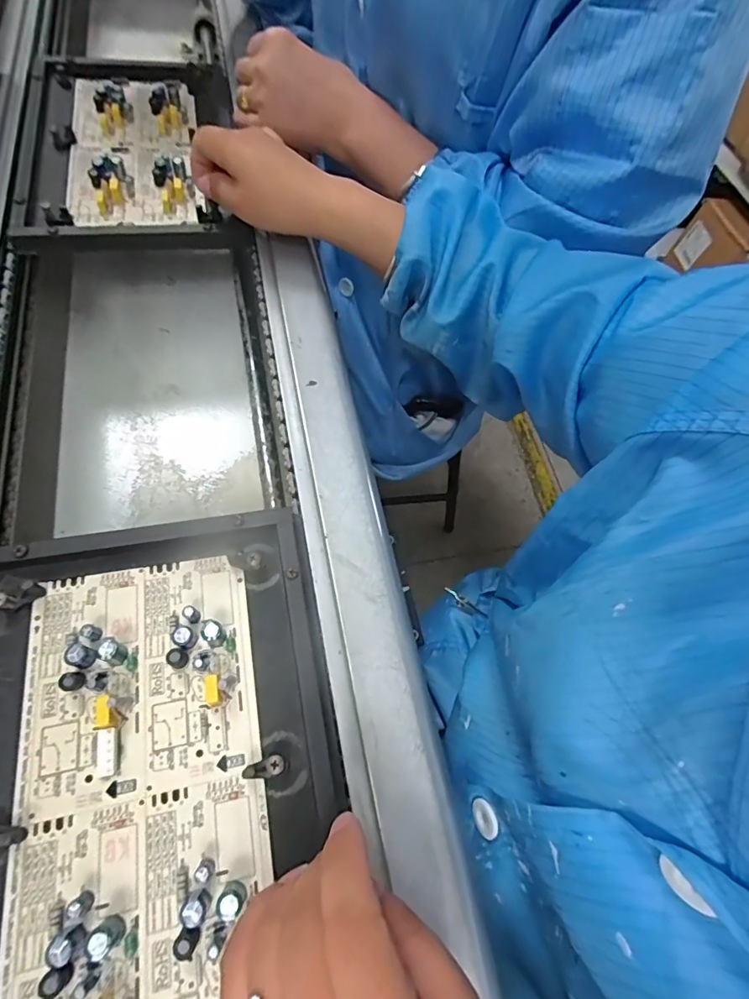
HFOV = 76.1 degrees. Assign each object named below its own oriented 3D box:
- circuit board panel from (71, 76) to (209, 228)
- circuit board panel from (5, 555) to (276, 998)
[{"bbox_3d":[-0.206,-0.306,0.411,0.103,0.027,0.200,-11,62,-9],"label":"circuit board panel"},{"bbox_3d":[-0.102,0.130,0.211,0.097,0.018,0.211,-9,62,-8],"label":"circuit board panel"}]

